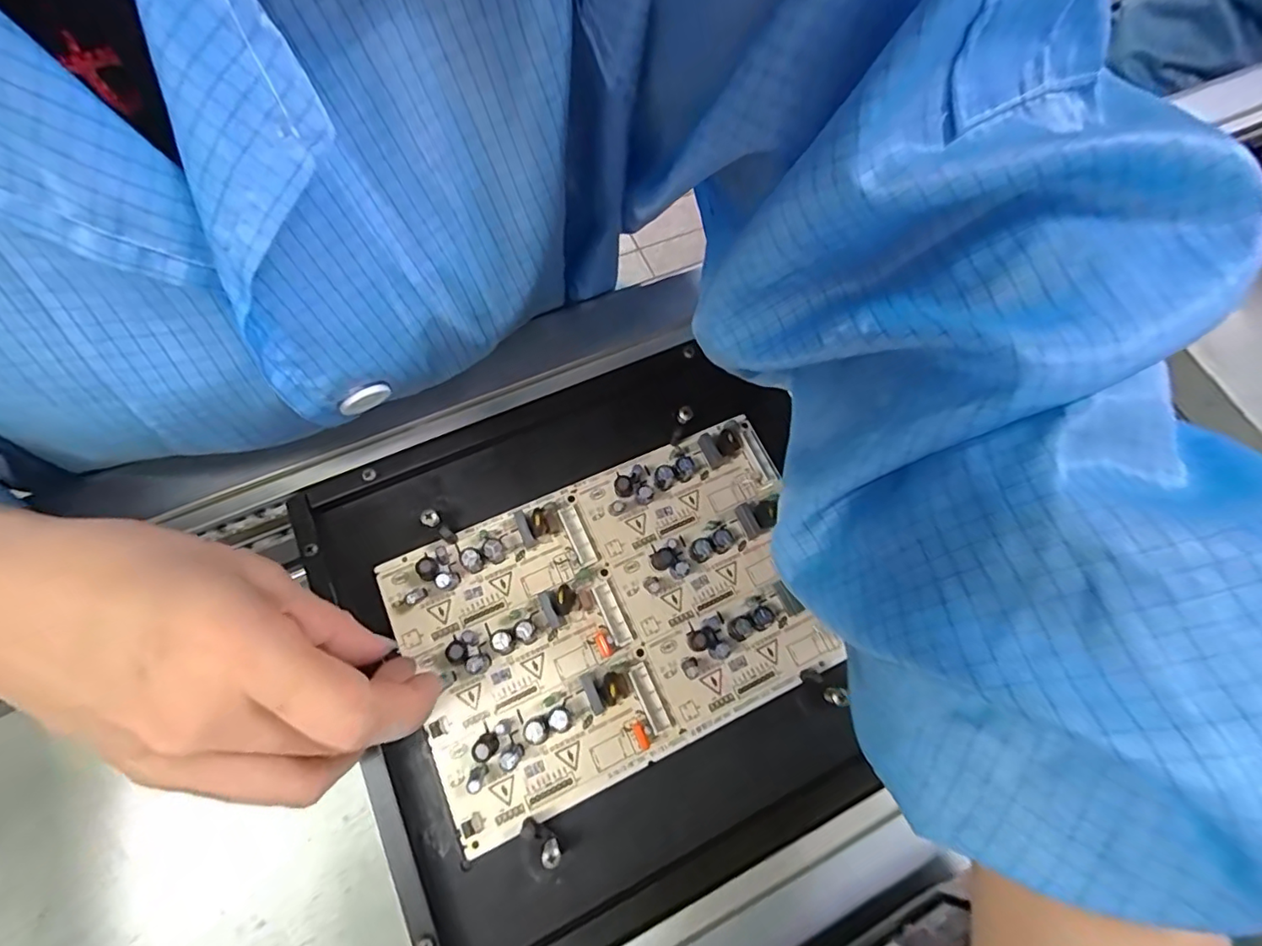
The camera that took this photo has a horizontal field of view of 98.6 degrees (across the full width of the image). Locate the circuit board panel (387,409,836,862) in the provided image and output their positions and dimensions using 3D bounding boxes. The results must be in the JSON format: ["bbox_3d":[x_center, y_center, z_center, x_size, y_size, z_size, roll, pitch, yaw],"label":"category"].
[{"bbox_3d":[-0.006,0.065,0.264,0.200,0.020,0.133,-23,70,-12],"label":"circuit board panel"}]

